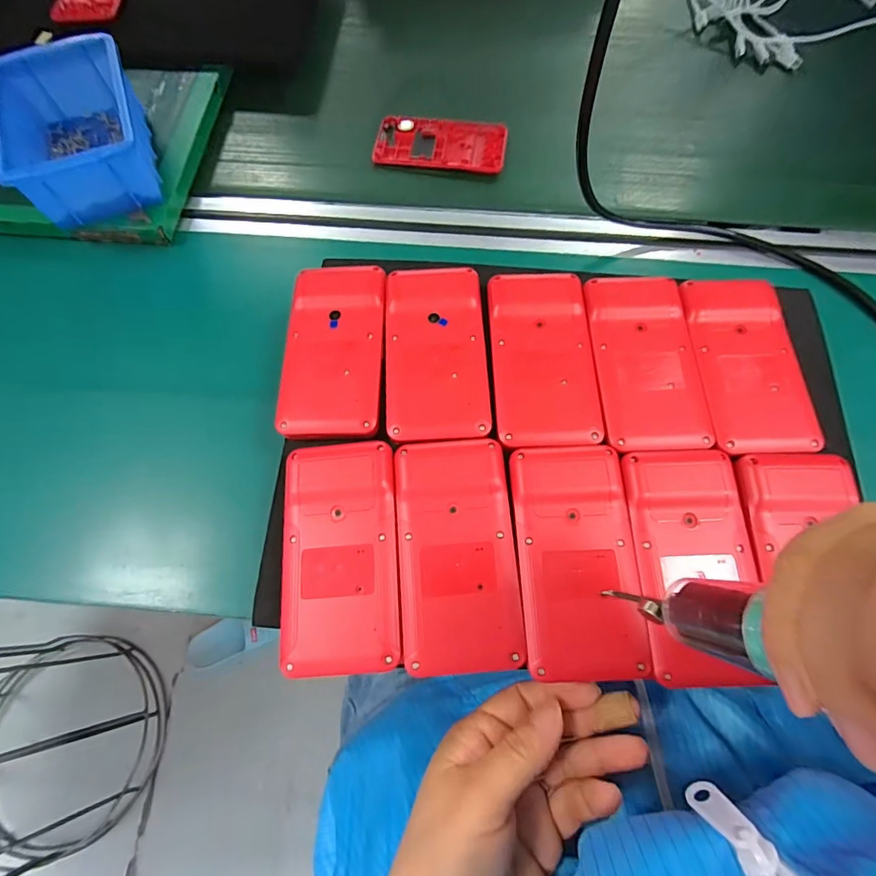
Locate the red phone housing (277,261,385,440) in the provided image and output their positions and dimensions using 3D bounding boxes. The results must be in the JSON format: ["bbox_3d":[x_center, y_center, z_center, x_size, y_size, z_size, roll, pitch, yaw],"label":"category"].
[{"bbox_3d":[-0.066,-0.057,0.286,0.062,0.009,0.119,1,68,0],"label":"red phone housing"}]

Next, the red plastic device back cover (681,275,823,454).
[{"bbox_3d":[0.191,-0.047,0.276,0.061,0.008,0.116,-1,68,0],"label":"red plastic device back cover"}]

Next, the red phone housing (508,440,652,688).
[{"bbox_3d":[0.074,0.062,0.240,0.061,0.012,0.116,-2,68,-1],"label":"red phone housing"}]

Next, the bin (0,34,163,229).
[{"bbox_3d":[-0.287,-0.248,0.364,0.095,0.049,0.146,-19,69,-7],"label":"bin"}]

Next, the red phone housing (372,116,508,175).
[{"bbox_3d":[0.002,-0.273,0.419,0.119,0.011,0.057,8,68,3],"label":"red phone housing"}]

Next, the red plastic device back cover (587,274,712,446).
[{"bbox_3d":[0.128,-0.049,0.279,0.061,0.008,0.116,-2,68,-1],"label":"red plastic device back cover"}]

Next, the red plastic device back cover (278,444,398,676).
[{"bbox_3d":[-0.053,0.061,0.245,0.061,0.012,0.118,-4,68,-1],"label":"red plastic device back cover"}]

